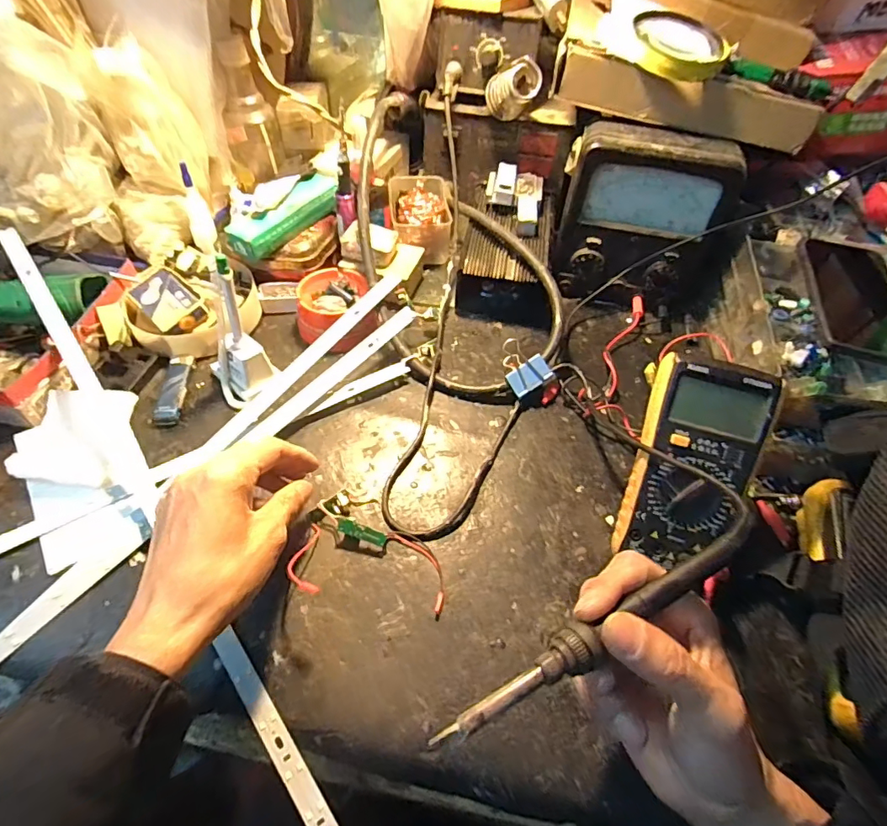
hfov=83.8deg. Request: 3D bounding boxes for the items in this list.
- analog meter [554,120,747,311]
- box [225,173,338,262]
[{"bbox_3d":[0.221,-0.202,0.544,0.192,0.175,0.075,14,54,5],"label":"analog meter"},{"bbox_3d":[-0.178,-0.221,0.546,0.042,0.023,0.153,27,56,15],"label":"box"}]

